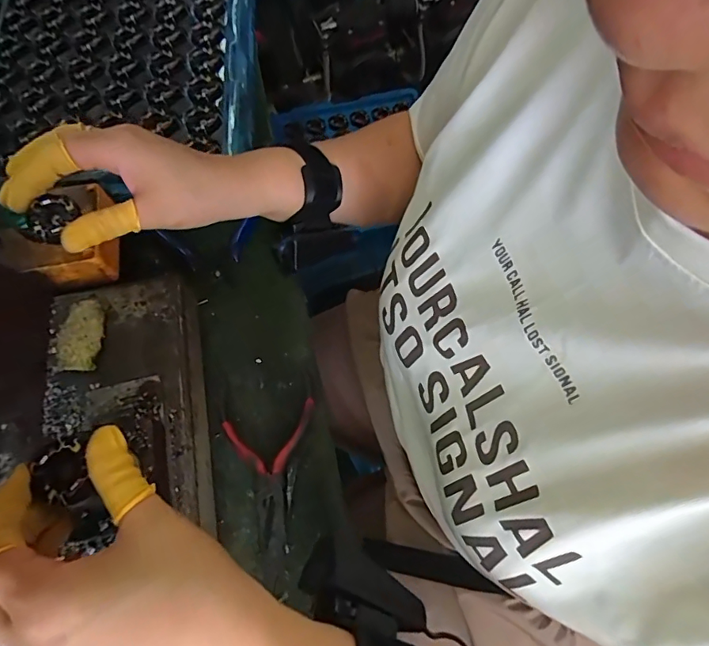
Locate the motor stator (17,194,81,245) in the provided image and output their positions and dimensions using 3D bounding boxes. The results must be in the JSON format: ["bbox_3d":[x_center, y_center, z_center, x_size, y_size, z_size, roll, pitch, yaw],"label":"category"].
[{"bbox_3d":[-0.197,-0.067,0.307,0.026,0.014,0.034,25,85,-9],"label":"motor stator"}]

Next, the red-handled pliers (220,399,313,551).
[{"bbox_3d":[-0.054,0.107,0.342,0.065,0.015,0.090,-12,67,-4],"label":"red-handled pliers"}]

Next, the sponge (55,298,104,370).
[{"bbox_3d":[-0.190,0.008,0.333,0.030,0.012,0.050,0,69,1],"label":"sponge"}]

